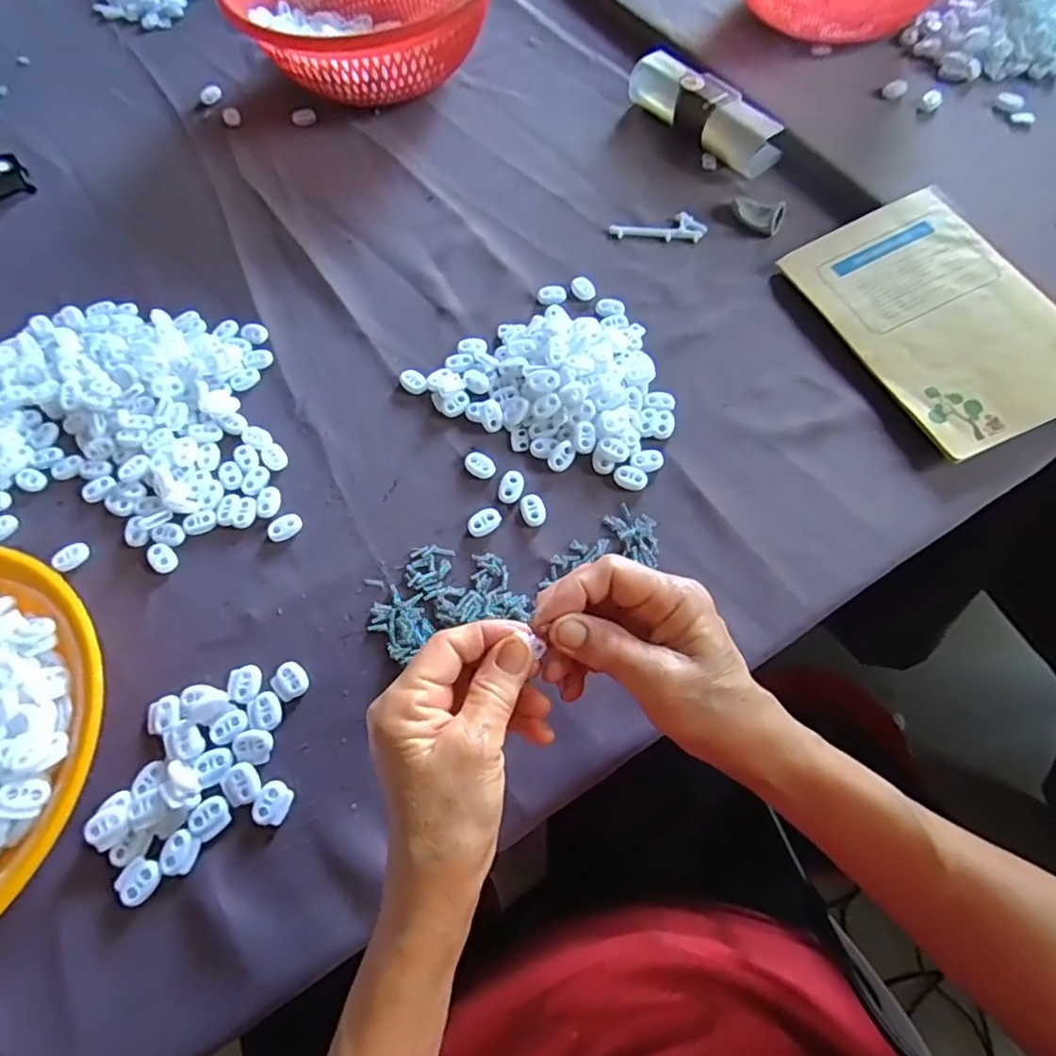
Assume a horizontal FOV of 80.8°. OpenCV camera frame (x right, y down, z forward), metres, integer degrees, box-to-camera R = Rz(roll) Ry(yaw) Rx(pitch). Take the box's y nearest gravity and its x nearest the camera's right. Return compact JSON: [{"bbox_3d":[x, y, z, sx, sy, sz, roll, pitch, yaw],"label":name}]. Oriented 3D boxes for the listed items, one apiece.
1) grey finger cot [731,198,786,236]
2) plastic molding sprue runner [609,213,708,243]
[{"bbox_3d":[0.189,-0.260,0.514,0.044,0.012,0.031,25,69,14],"label":"grey finger cot"},{"bbox_3d":[0.110,-0.254,0.522,0.078,0.006,0.027,6,65,6],"label":"plastic molding sprue runner"}]

